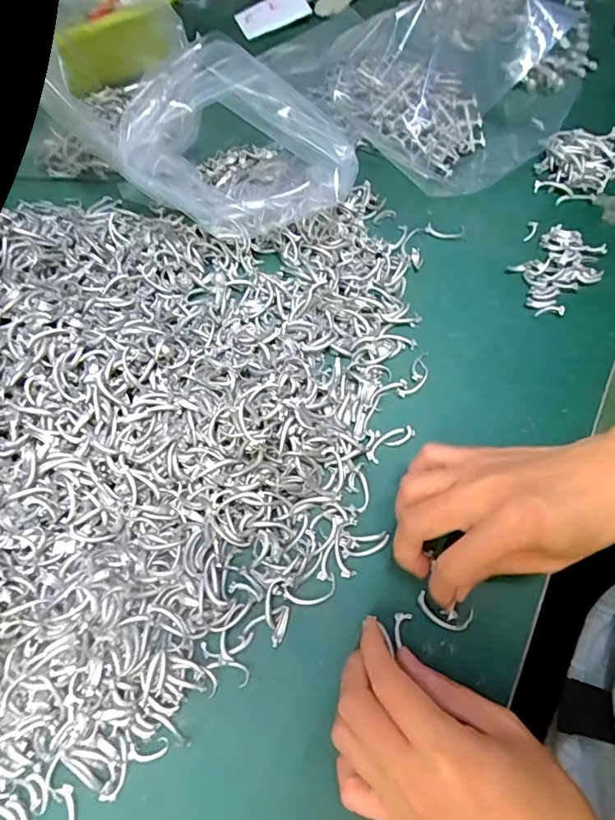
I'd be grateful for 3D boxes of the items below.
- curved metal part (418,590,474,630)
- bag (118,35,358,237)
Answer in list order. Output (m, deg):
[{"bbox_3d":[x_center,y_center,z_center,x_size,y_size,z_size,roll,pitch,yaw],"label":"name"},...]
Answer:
[{"bbox_3d":[0.076,0.114,0.283,0.031,0.004,0.014,22,68,14],"label":"curved metal part"},{"bbox_3d":[-0.045,-0.199,0.378,0.161,0.097,0.108,4,66,2],"label":"bag"}]

